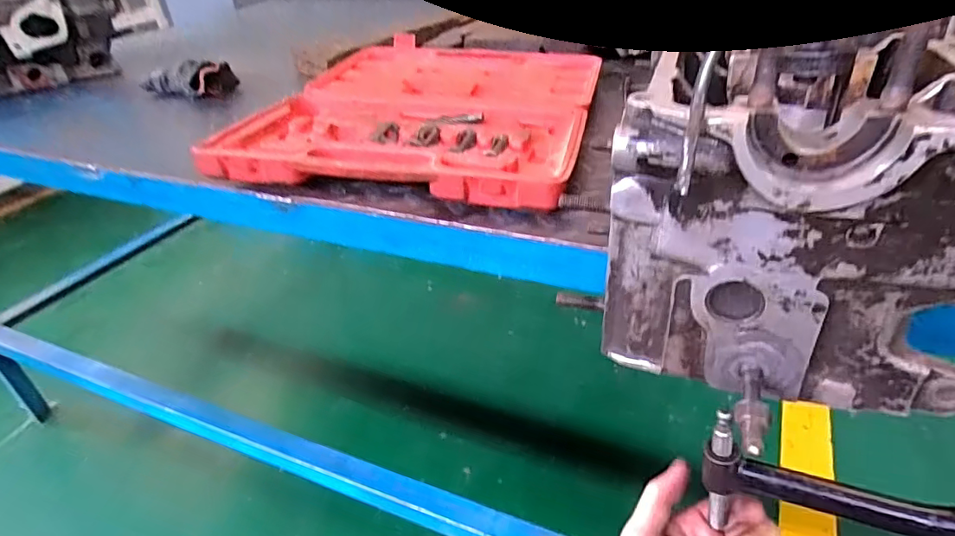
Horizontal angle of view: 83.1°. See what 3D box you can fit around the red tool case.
[{"bbox_3d":[-0.047,-0.180,0.602,0.330,0.040,0.406,5,34,14],"label":"red tool case"}]

